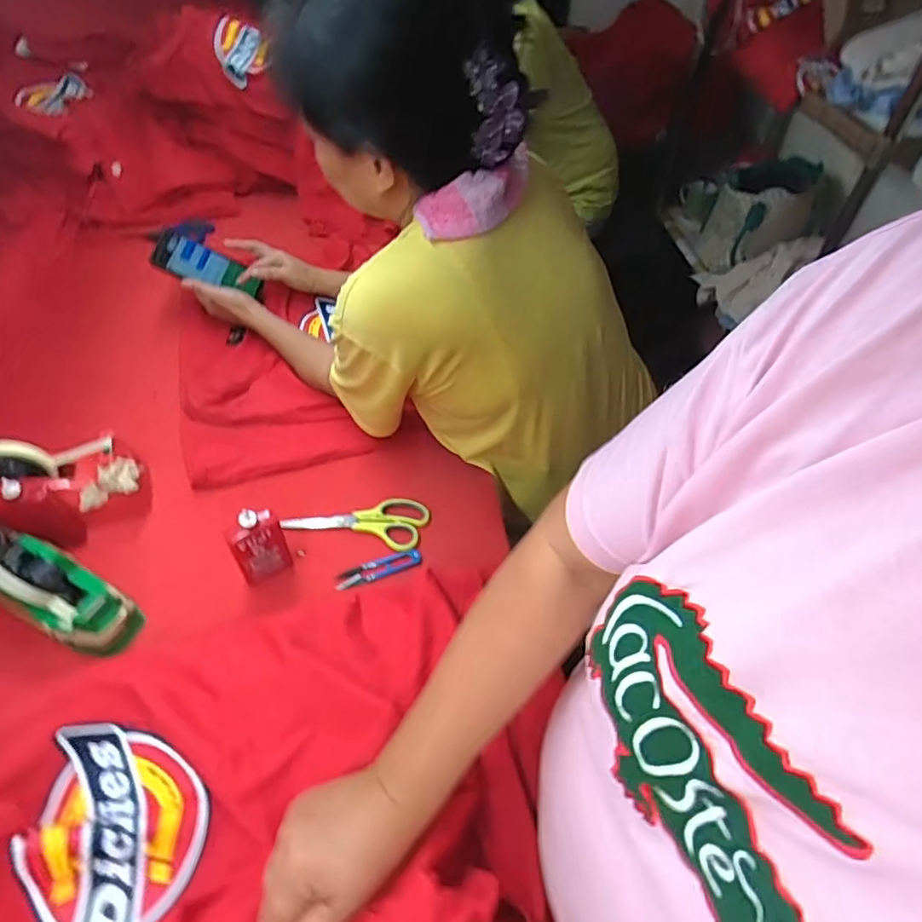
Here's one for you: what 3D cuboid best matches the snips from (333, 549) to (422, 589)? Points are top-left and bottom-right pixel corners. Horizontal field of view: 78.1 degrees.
[{"bbox_3d":[-0.101,0.130,0.693,0.104,0.009,0.028,-20,52,-15],"label":"snips"}]

